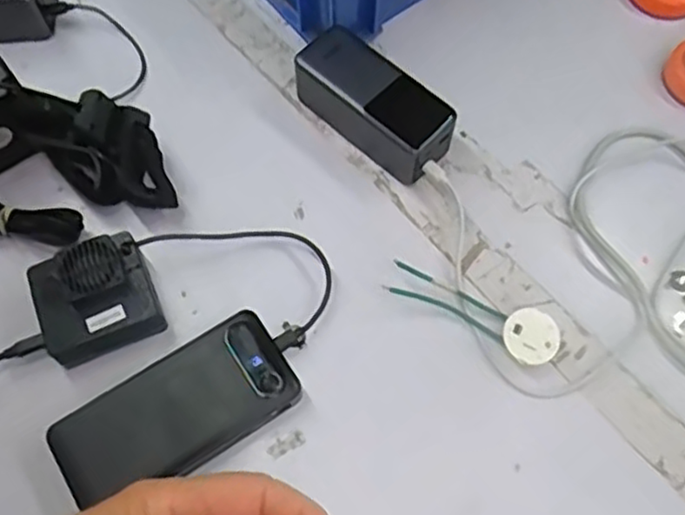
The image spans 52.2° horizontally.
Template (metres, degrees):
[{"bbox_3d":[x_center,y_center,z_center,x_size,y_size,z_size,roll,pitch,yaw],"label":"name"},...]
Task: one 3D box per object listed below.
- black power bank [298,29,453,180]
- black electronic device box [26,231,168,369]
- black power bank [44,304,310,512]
[{"bbox_3d":[0.023,-0.121,0.555,0.132,0.057,0.059,39,71,16],"label":"black power bank"},{"bbox_3d":[-0.173,0.030,0.490,0.078,0.047,0.068,-24,67,-10],"label":"black electronic device box"},{"bbox_3d":[-0.109,0.104,0.467,0.153,0.032,0.076,-32,69,-14],"label":"black power bank"}]

